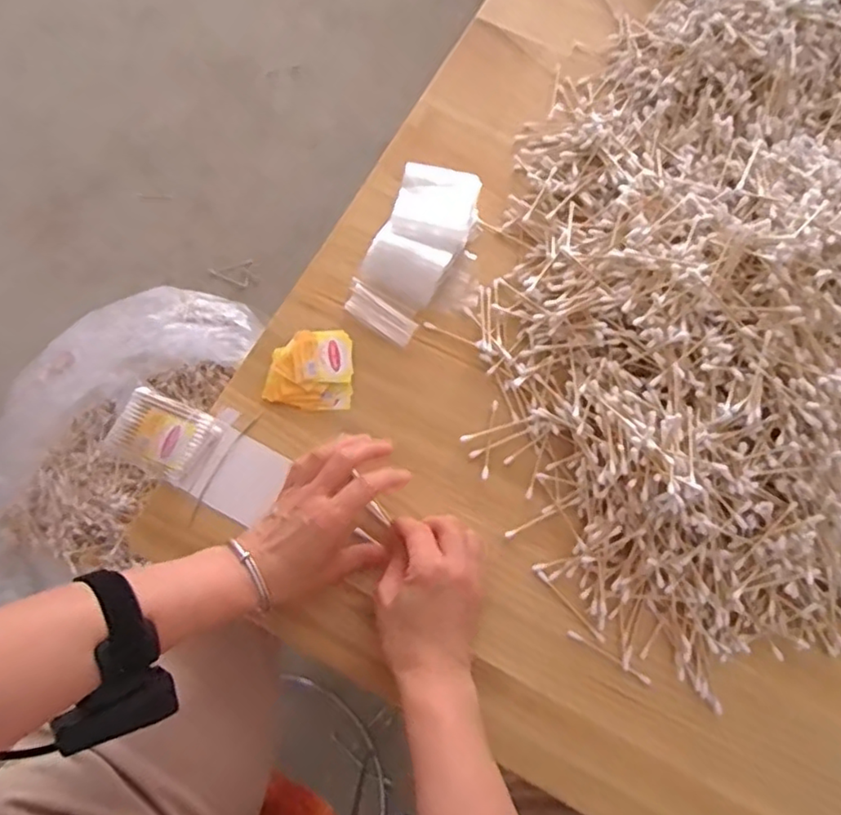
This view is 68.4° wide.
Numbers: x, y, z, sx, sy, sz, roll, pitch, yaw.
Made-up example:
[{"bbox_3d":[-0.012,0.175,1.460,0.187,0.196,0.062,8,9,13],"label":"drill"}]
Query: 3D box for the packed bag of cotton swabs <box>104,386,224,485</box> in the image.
[{"bbox_3d":[-0.208,0.021,0.498,0.078,0.014,0.058,27,73,5],"label":"packed bag of cotton swabs"}]

